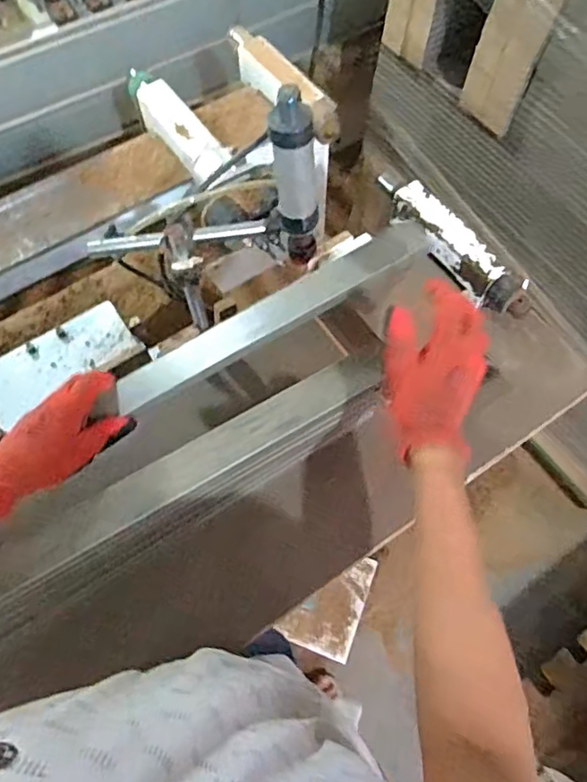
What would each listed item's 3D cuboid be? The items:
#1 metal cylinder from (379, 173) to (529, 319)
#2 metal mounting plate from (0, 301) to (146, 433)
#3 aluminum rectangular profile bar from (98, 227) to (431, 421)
[{"bbox_3d":[0.227,-0.219,0.824,0.050,0.057,0.301,-35,70,-16],"label":"metal cylinder"},{"bbox_3d":[-0.366,-0.047,0.874,0.232,0.016,0.100,-32,76,-14],"label":"metal mounting plate"},{"bbox_3d":[-0.027,-0.081,0.616,0.377,0.017,0.053,-28,68,2],"label":"aluminum rectangular profile bar"}]

